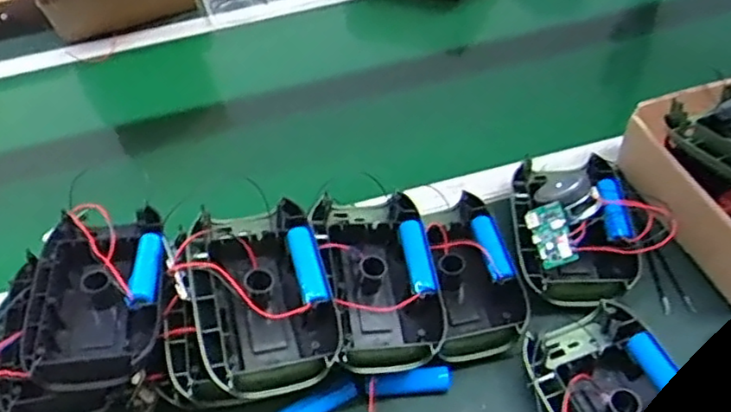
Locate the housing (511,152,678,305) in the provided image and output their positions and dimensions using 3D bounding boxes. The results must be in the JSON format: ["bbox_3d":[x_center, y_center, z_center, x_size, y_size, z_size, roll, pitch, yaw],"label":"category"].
[{"bbox_3d":[0.194,0.009,0.579,0.116,0.050,0.157,-1,47,6],"label":"housing"}]

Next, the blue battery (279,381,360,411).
[{"bbox_3d":[-0.036,0.160,0.514,0.067,0.017,0.016,-21,48,-12],"label":"blue battery"}]

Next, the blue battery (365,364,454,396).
[{"bbox_3d":[0.035,0.139,0.517,0.066,0.020,0.018,-6,47,1],"label":"blue battery"}]

